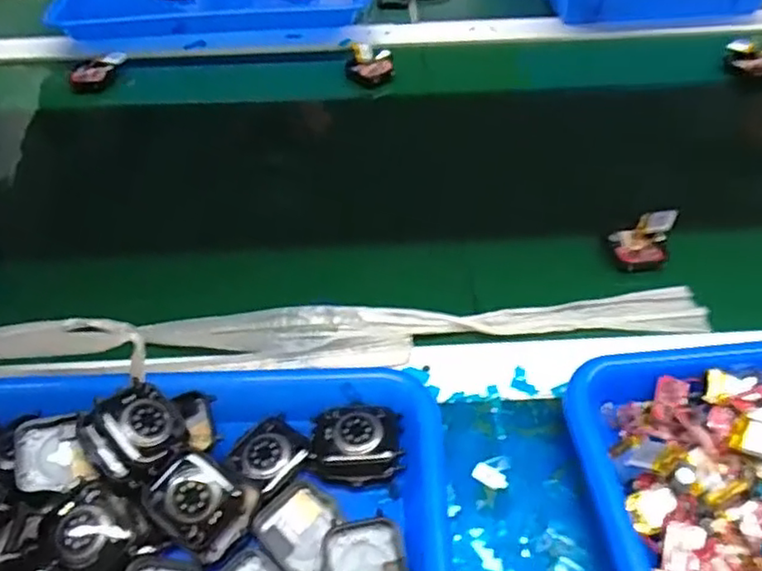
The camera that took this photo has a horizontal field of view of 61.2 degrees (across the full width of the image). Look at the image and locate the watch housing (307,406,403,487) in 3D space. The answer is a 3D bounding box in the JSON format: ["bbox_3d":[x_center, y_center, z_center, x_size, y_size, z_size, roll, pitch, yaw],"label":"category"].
[{"bbox_3d":[-0.012,0.084,0.340,0.046,0.020,0.038,-4,49,-1],"label":"watch housing"}]

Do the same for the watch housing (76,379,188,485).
[{"bbox_3d":[-0.124,0.074,0.324,0.045,0.016,0.043,48,48,11],"label":"watch housing"}]

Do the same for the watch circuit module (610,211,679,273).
[{"bbox_3d":[0.183,-0.032,0.453,0.038,0.020,0.049,15,51,15],"label":"watch circuit module"}]

